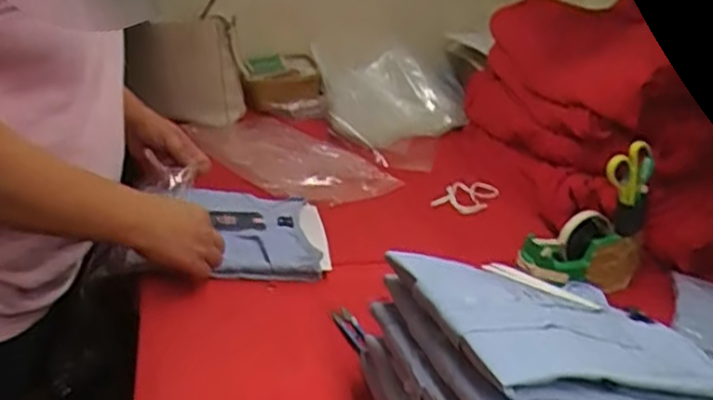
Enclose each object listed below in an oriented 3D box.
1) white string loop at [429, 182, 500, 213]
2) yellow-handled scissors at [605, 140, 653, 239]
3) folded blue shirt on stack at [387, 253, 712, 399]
[{"bbox_3d":[0.191,-0.003,1.241,0.082,0.011,0.130,19,34,22],"label":"white string loop"},{"bbox_3d":[0.375,-0.015,0.965,0.065,0.124,0.016,-16,20,-8],"label":"yellow-handled scissors"},{"bbox_3d":[0.187,0.110,0.627,0.265,0.022,0.183,12,16,-25],"label":"folded blue shirt on stack"}]

